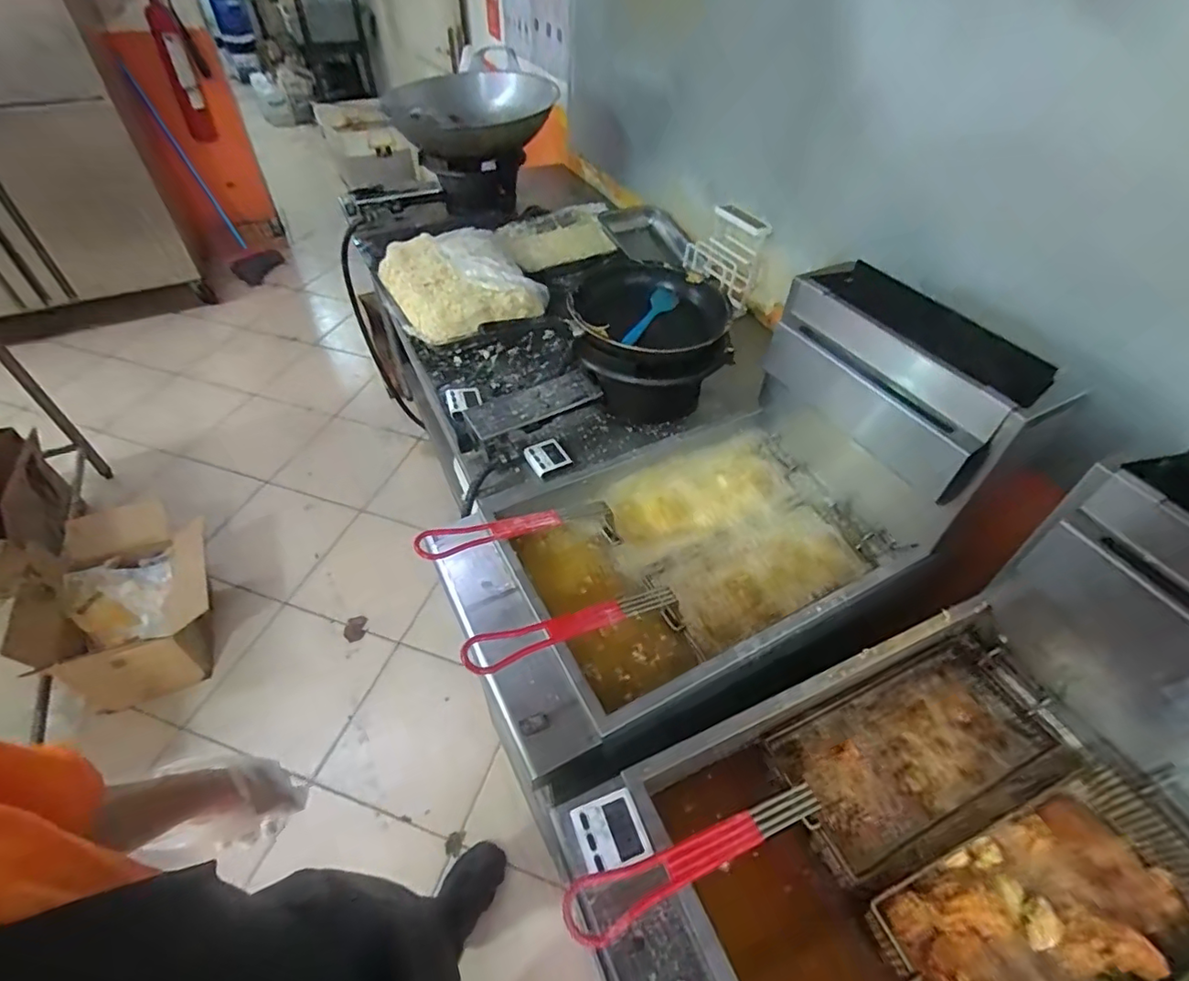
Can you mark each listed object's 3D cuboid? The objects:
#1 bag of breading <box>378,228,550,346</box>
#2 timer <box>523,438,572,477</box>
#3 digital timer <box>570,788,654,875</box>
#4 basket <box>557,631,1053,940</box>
[{"bbox_3d":[-0.316,-0.486,1.353,0.306,0.110,0.370,-24,52,-22],"label":"bag of breading"},{"bbox_3d":[-0.085,-0.060,1.023,0.067,0.015,0.066,-27,67,-19],"label":"timer"},{"bbox_3d":[0.017,0.348,0.585,0.065,0.015,0.067,-15,49,-15],"label":"digital timer"},{"bbox_3d":[0.269,0.340,0.657,0.665,0.159,0.176,-8,46,-29],"label":"basket"}]

